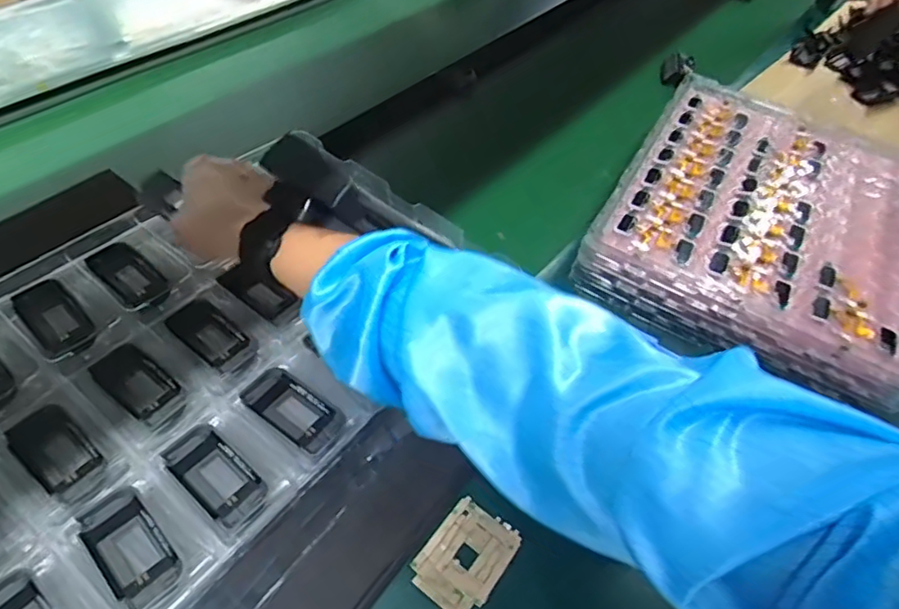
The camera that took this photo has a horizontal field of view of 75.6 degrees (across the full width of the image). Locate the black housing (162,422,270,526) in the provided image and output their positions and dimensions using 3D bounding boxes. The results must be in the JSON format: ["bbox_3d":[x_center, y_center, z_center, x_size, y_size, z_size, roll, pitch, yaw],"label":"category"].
[{"bbox_3d":[-0.146,0.105,0.361,0.069,0.005,0.034,34,55,23],"label":"black housing"}]

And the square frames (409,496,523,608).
[{"bbox_3d":[0.012,0.181,0.415,0.054,0.005,0.073,32,54,22],"label":"square frames"}]

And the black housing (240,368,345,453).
[{"bbox_3d":[-0.113,0.075,0.420,0.075,0.010,0.039,31,54,21],"label":"black housing"}]

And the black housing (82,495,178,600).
[{"bbox_3d":[-0.182,0.138,0.329,0.034,0.007,0.048,-35,60,-30],"label":"black housing"}]

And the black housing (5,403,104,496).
[{"bbox_3d":[-0.265,0.096,0.388,0.065,0.011,0.037,34,54,23],"label":"black housing"}]

